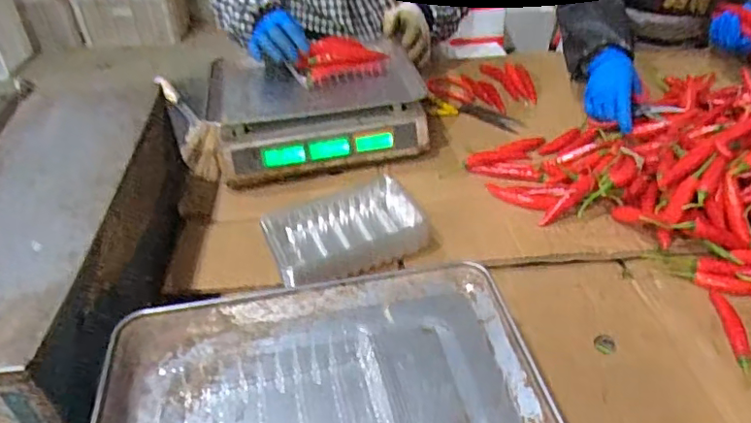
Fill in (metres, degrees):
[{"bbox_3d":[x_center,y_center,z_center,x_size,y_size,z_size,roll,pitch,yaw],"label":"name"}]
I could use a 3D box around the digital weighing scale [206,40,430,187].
[{"bbox_3d":[-0.095,-0.168,0.942,0.319,0.109,0.319,-8,40,-5],"label":"digital weighing scale"}]

